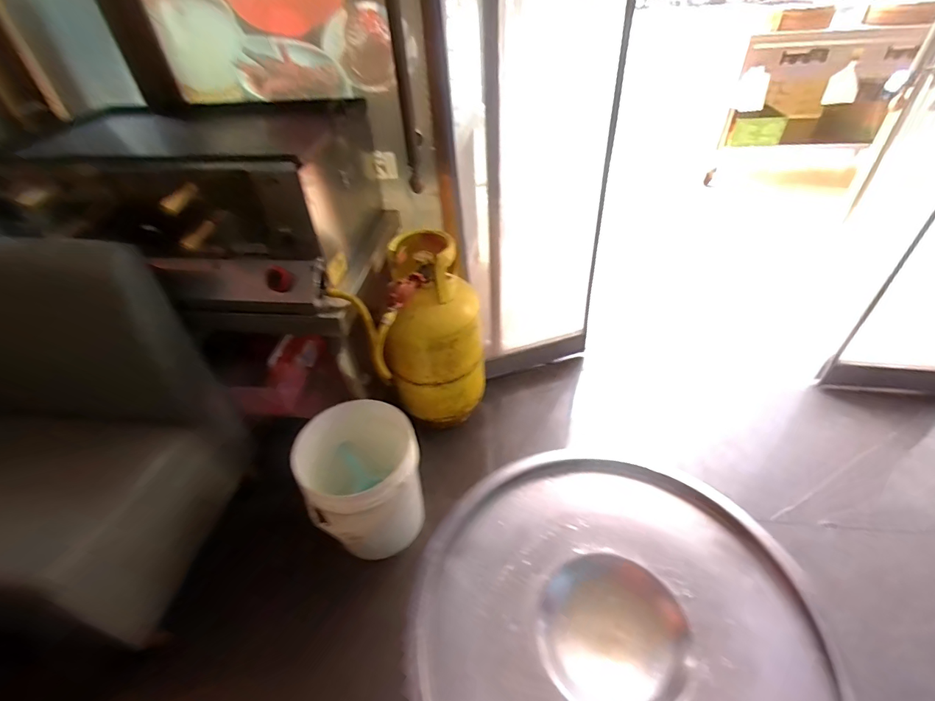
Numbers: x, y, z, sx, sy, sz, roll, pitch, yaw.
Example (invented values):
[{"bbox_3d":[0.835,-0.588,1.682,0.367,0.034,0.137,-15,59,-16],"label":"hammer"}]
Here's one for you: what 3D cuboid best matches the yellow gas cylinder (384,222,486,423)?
[{"bbox_3d":[-0.097,-0.041,1.439,0.280,0.578,0.288,-1,43,5],"label":"yellow gas cylinder"}]

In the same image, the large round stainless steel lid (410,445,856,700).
[{"bbox_3d":[0.209,0.385,0.636,0.540,0.056,0.547,-3,43,3],"label":"large round stainless steel lid"}]

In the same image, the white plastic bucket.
[{"bbox_3d":[-0.273,0.360,1.227,0.323,0.355,0.295,-23,46,-18],"label":"white plastic bucket"}]

